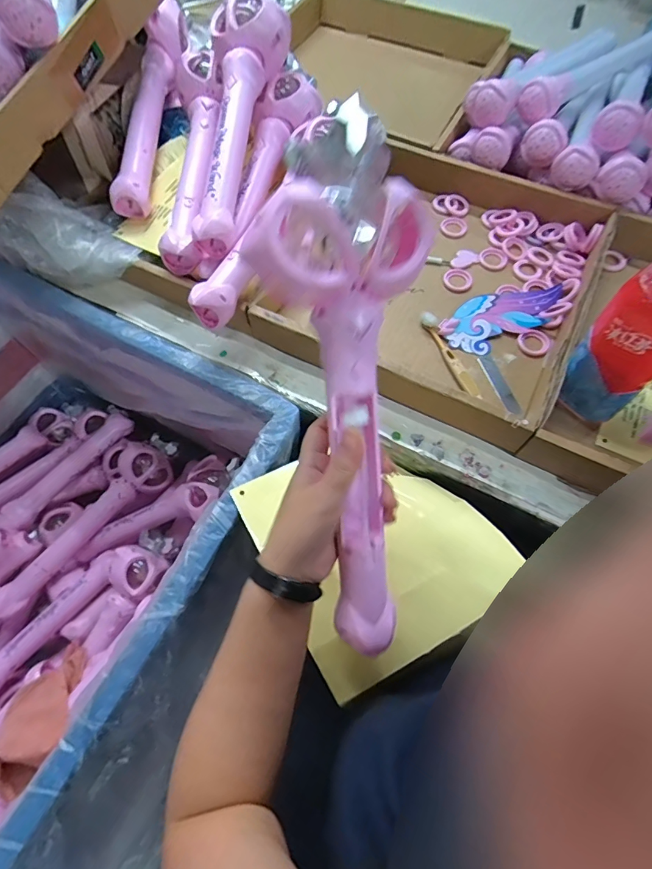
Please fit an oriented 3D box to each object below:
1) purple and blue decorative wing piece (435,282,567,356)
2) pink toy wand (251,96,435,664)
[{"bbox_3d":[0.229,-0.155,0.558,0.172,0.013,0.069,-27,67,-10],"label":"purple and blue decorative wing piece"},{"bbox_3d":[0.020,-0.022,0.310,0.109,0.058,0.353,-5,104,0],"label":"pink toy wand"}]

